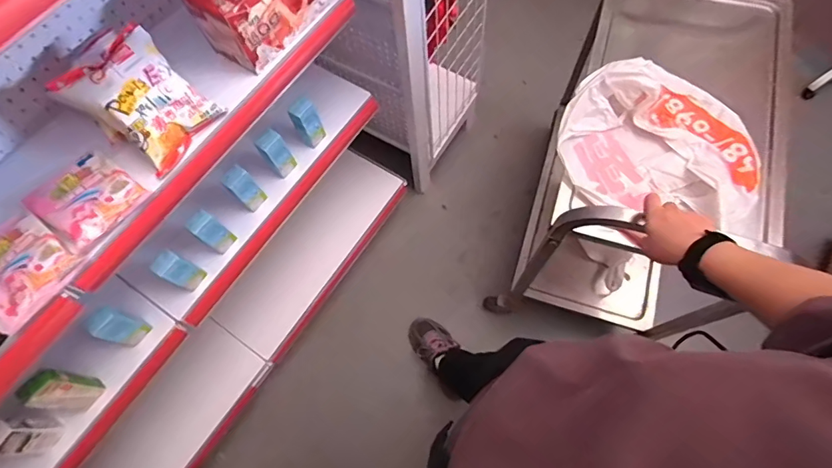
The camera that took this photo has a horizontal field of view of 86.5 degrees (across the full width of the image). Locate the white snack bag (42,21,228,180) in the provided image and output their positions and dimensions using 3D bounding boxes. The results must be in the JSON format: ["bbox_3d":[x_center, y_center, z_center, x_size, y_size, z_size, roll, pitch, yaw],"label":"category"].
[{"bbox_3d":[-0.413,-0.204,0.676,0.149,0.181,0.060,-51,32,-15],"label":"white snack bag"}]

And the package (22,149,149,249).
[{"bbox_3d":[-0.508,-0.058,0.680,0.148,0.020,0.126,34,74,15],"label":"package"}]

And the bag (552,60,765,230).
[{"bbox_3d":[0.458,-0.187,0.828,0.343,0.096,0.296,14,70,8],"label":"bag"}]

